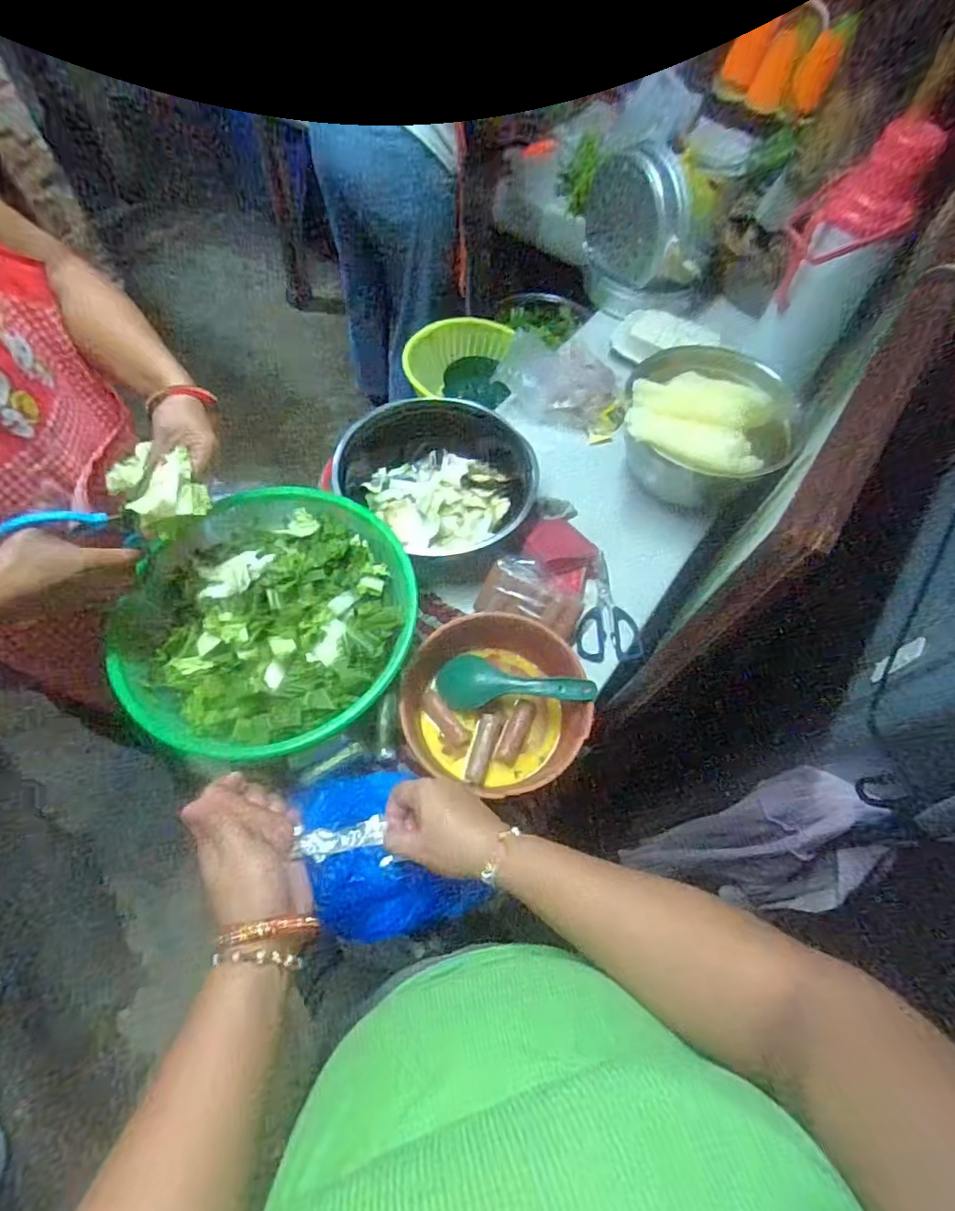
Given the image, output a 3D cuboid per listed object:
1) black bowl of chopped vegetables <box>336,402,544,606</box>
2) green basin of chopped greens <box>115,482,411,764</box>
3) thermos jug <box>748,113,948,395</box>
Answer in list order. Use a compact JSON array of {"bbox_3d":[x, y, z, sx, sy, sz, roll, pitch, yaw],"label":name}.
[{"bbox_3d":[-0.047,-0.178,0.827,0.250,0.093,0.256,2,62,-3],"label":"black bowl of chopped vegetables"},{"bbox_3d":[-0.229,0.002,0.638,0.307,0.109,0.304,11,62,2],"label":"green basin of chopped greens"},{"bbox_3d":[0.521,-0.512,0.834,0.127,0.319,0.116,24,37,9],"label":"thermos jug"}]

